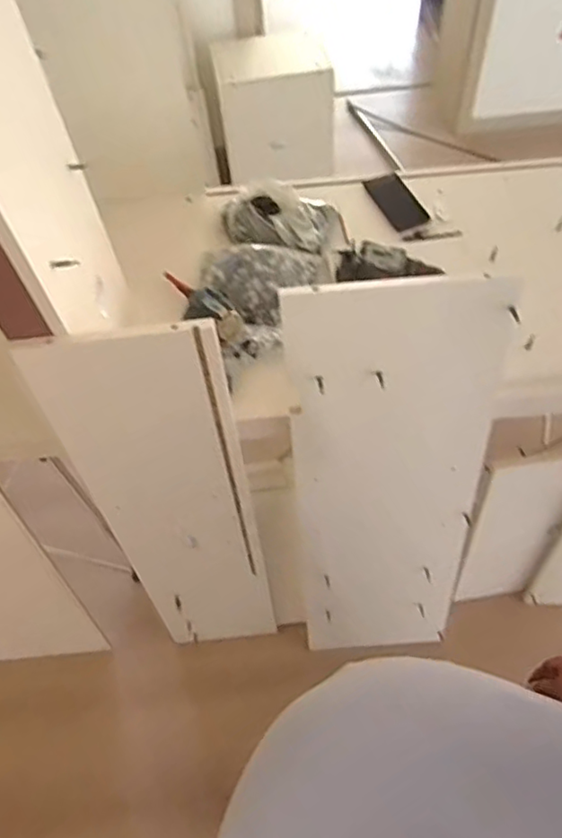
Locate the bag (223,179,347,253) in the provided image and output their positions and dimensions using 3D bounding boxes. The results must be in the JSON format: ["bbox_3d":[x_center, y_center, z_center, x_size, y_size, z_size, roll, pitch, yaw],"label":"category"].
[{"bbox_3d":[-0.005,-0.374,1.149,0.235,0.078,0.149,10,59,11],"label":"bag"}]

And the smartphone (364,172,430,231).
[{"bbox_3d":[0.230,-0.429,1.212,0.078,0.014,0.148,-21,61,-3],"label":"smartphone"}]

